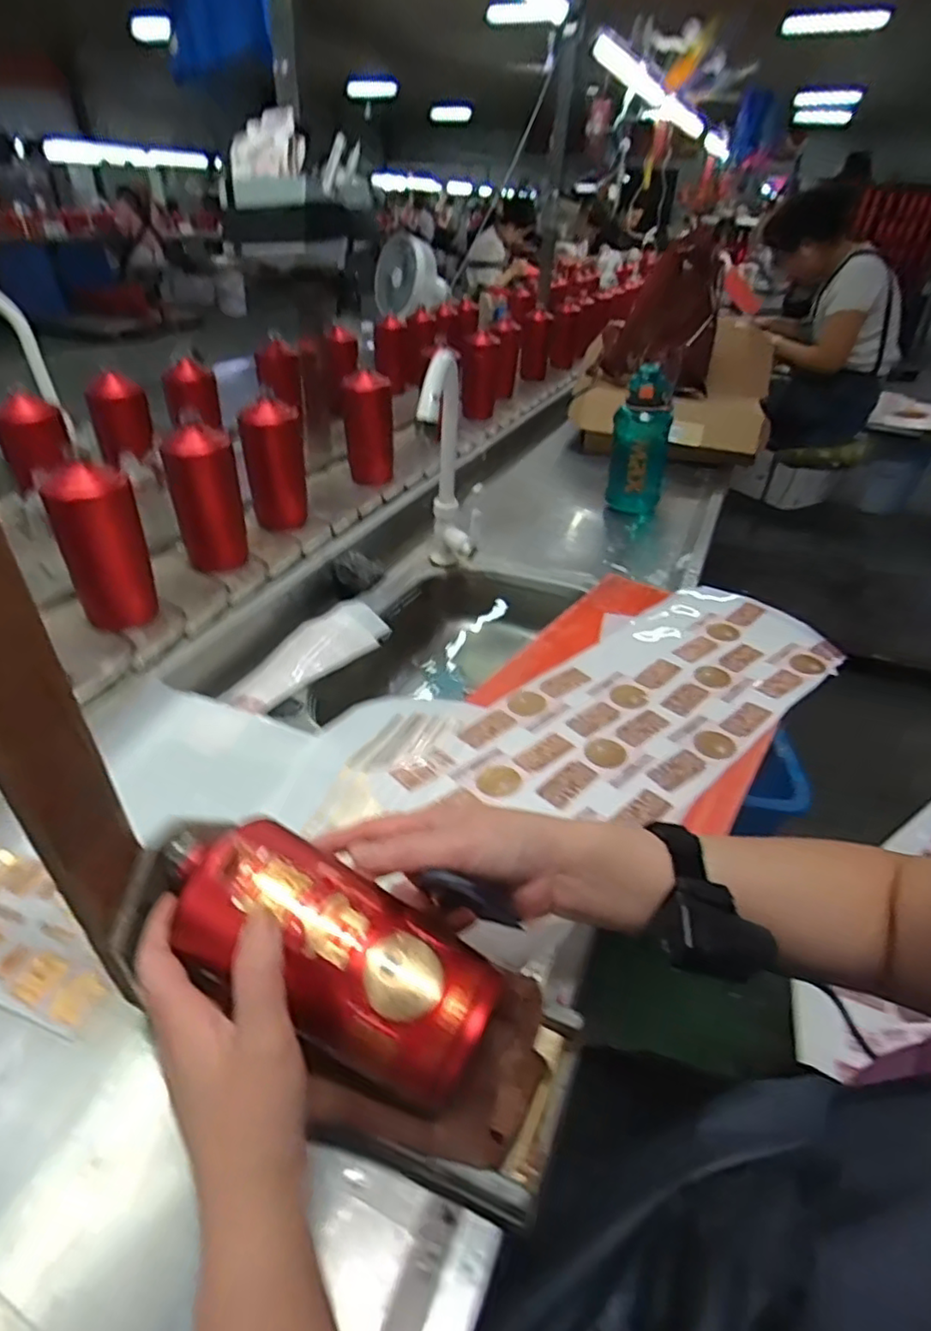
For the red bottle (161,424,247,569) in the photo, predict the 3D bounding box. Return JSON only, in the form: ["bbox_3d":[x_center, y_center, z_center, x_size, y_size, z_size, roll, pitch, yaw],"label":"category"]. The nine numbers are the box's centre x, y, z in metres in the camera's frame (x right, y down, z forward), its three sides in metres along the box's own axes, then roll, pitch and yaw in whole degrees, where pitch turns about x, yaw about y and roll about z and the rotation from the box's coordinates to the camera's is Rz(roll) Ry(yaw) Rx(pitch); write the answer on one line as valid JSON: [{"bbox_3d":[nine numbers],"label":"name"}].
[{"bbox_3d":[-0.329,-0.210,0.814,0.076,0.175,0.059,-13,39,-20],"label":"red bottle"}]

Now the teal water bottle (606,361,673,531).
[{"bbox_3d":[0.294,-0.369,1.086,0.094,0.229,0.090,14,38,15],"label":"teal water bottle"}]

